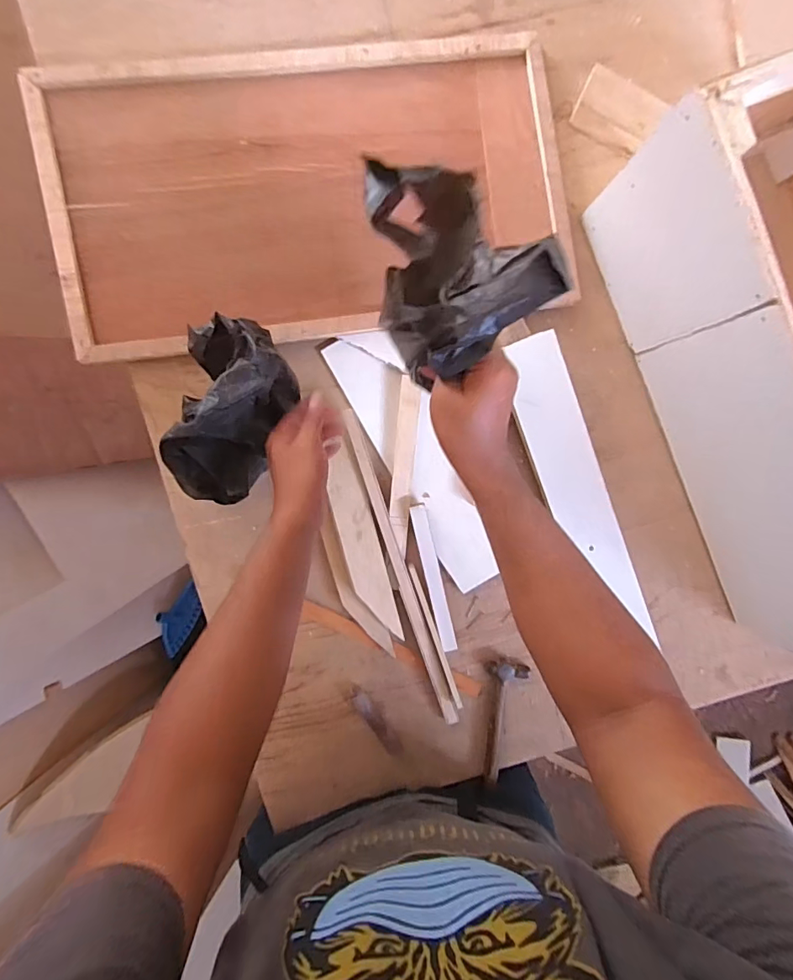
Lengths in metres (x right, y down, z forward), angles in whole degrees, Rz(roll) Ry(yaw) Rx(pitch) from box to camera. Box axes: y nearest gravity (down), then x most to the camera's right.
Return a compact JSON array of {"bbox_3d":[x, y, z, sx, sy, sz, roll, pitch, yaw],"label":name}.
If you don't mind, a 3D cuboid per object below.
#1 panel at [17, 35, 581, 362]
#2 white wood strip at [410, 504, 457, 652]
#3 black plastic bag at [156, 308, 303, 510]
[{"bbox_3d":[-0.102,-0.364,0.606,0.617,0.029,0.335,-8,95,-3],"label":"panel"},{"bbox_3d":[0.050,0.118,0.652,0.022,0.006,0.199,-12,95,-2],"label":"white wood strip"},{"bbox_3d":[-0.170,-0.078,0.519,0.110,0.103,0.192,7,94,-4],"label":"black plastic bag"}]

